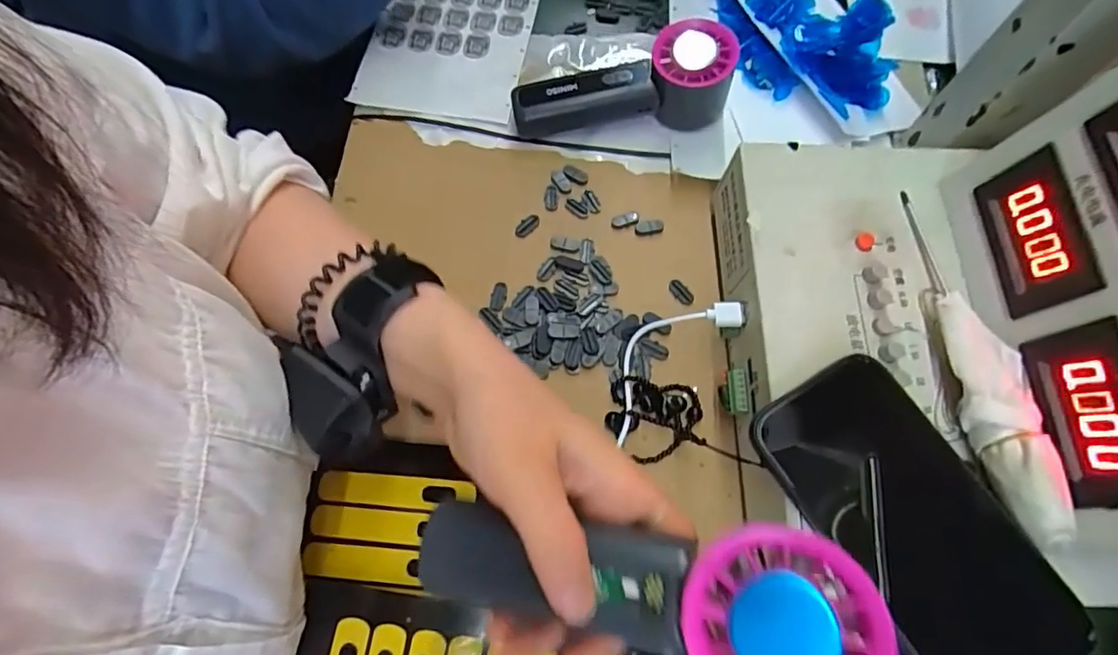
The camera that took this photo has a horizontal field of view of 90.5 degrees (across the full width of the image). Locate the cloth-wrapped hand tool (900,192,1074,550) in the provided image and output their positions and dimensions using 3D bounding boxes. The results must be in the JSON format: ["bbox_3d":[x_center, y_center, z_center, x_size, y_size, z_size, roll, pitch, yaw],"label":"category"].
[{"bbox_3d":[0.206,0.010,0.276,0.031,0.032,0.180,1,70,-1],"label":"cloth-wrapped hand tool"}]

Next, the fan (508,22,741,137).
[{"bbox_3d":[0.044,-0.176,0.398,0.154,0.059,0.048,-3,70,-2],"label":"fan"}]

